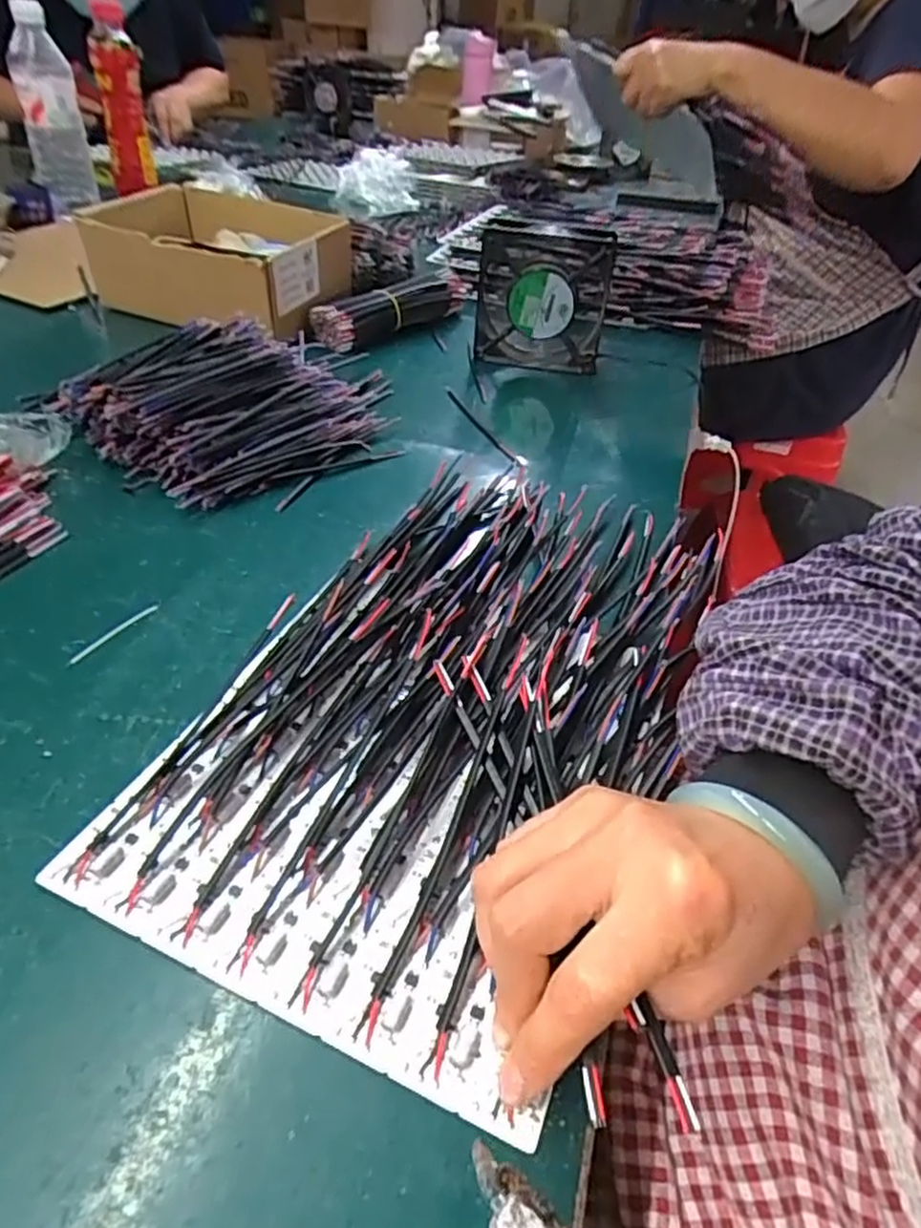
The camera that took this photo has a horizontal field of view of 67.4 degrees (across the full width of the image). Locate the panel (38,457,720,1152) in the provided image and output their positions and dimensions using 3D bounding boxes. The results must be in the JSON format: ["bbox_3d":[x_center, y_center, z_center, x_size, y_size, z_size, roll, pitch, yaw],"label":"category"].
[{"bbox_3d":[-0.001,0.027,0.356,0.219,0.035,0.354,13,43,14],"label":"panel"}]

